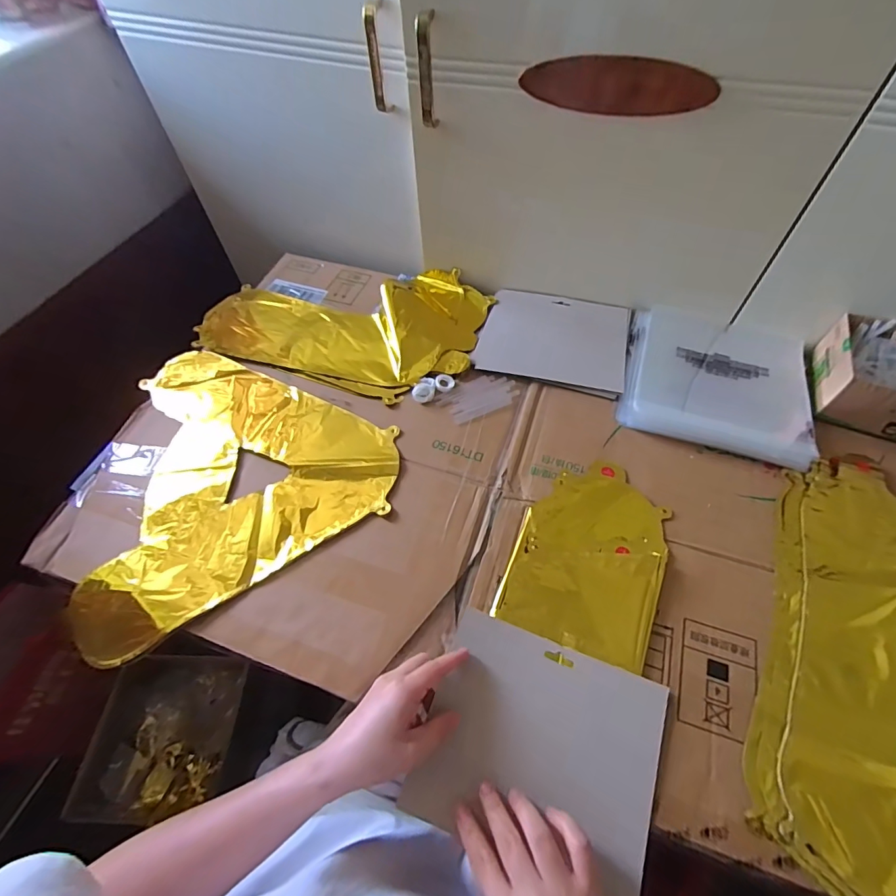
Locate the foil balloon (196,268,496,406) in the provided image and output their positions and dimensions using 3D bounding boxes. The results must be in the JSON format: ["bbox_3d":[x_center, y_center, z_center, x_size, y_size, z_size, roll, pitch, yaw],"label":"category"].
[{"bbox_3d":[-0.153,-0.198,0.659,0.394,0.021,0.247,14,59,10],"label":"foil balloon"}]

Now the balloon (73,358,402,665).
[{"bbox_3d":[-0.226,0.039,0.547,0.329,0.051,0.388,-3,58,0],"label":"balloon"}]

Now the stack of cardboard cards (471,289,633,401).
[{"bbox_3d":[0.149,-0.155,0.631,0.197,0.009,0.161,14,60,11],"label":"stack of cardboard cards"}]

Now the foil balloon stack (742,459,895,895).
[{"bbox_3d":[0.411,0.208,0.398,0.232,0.014,0.407,22,61,15],"label":"foil balloon stack"}]

